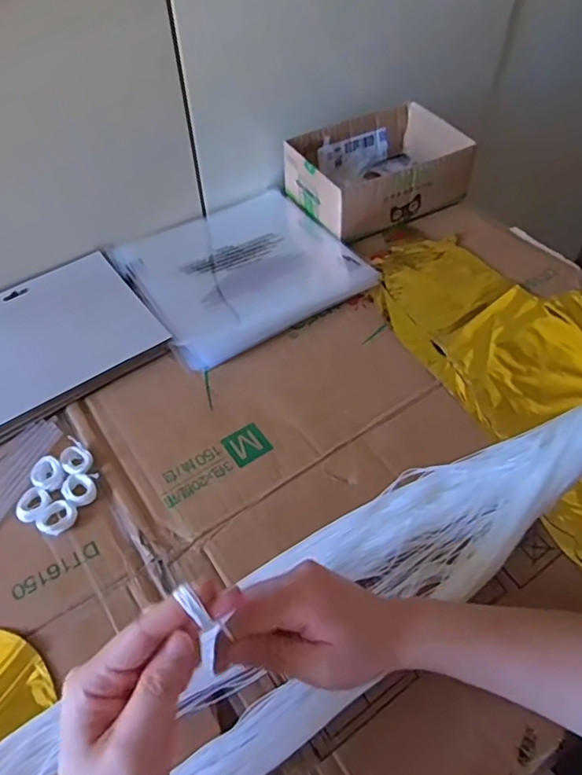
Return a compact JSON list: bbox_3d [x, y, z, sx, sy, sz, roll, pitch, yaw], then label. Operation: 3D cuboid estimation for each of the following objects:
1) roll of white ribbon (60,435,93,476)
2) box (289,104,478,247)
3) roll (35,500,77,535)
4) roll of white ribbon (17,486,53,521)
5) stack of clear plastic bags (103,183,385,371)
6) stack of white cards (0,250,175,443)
[{"bbox_3d":[-0.178,0.055,0.463,0.023,0.007,0.041,-32,58,-21],"label":"roll of white ribbon"},{"bbox_3d":[0.099,-0.249,0.650,0.183,0.066,0.138,-24,56,-16],"label":"box"},{"bbox_3d":[-0.177,0.099,0.430,0.022,0.010,0.028,34,61,24],"label":"roll"},{"bbox_3d":[-0.199,0.091,0.438,0.026,0.008,0.027,-1,53,1],"label":"roll of white ribbon"},{"bbox_3d":[-0.056,-0.133,0.602,0.219,0.017,0.210,-27,57,-18],"label":"stack of clear plastic bags"},{"bbox_3d":[-0.239,-0.044,0.540,0.205,0.011,0.167,-31,58,-20],"label":"stack of white cards"}]

